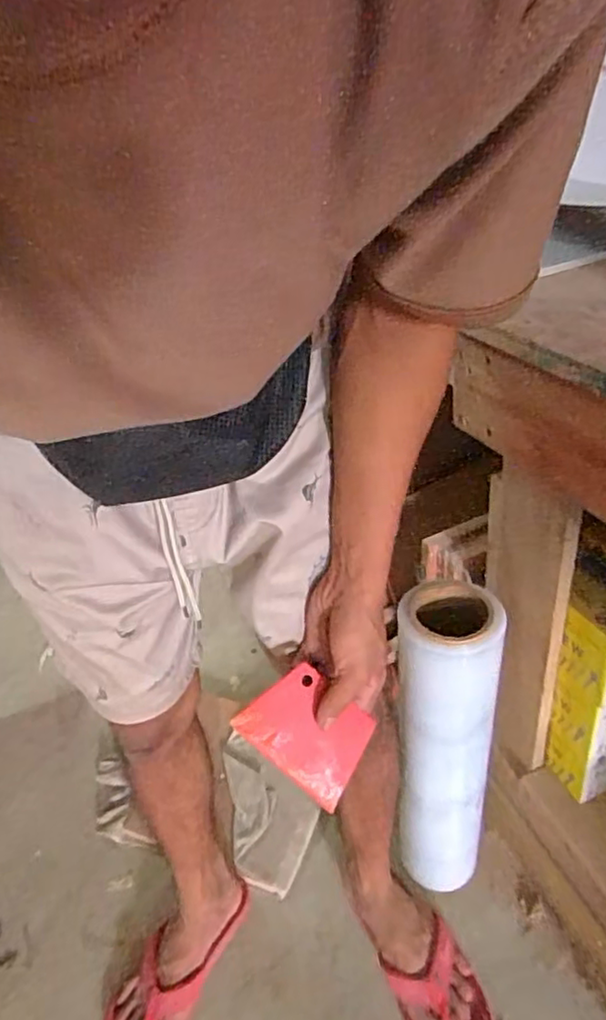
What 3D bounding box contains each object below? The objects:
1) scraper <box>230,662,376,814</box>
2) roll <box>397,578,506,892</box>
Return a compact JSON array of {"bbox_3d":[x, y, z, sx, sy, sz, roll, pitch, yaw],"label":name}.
[{"bbox_3d":[0.004,0.189,0.535,0.106,0.009,0.082,38,85,8],"label":"scraper"},{"bbox_3d":[0.180,0.313,0.792,0.109,0.493,0.106,2,36,14],"label":"roll"}]

